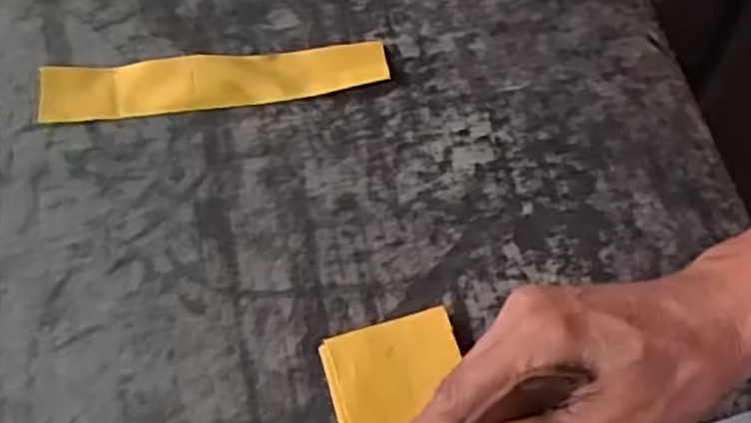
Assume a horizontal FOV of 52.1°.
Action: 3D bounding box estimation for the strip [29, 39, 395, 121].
[{"bbox_3d":[-0.094,-0.079,0.454,0.199,0.009,0.036,-7,72,-5],"label":"strip"}]

